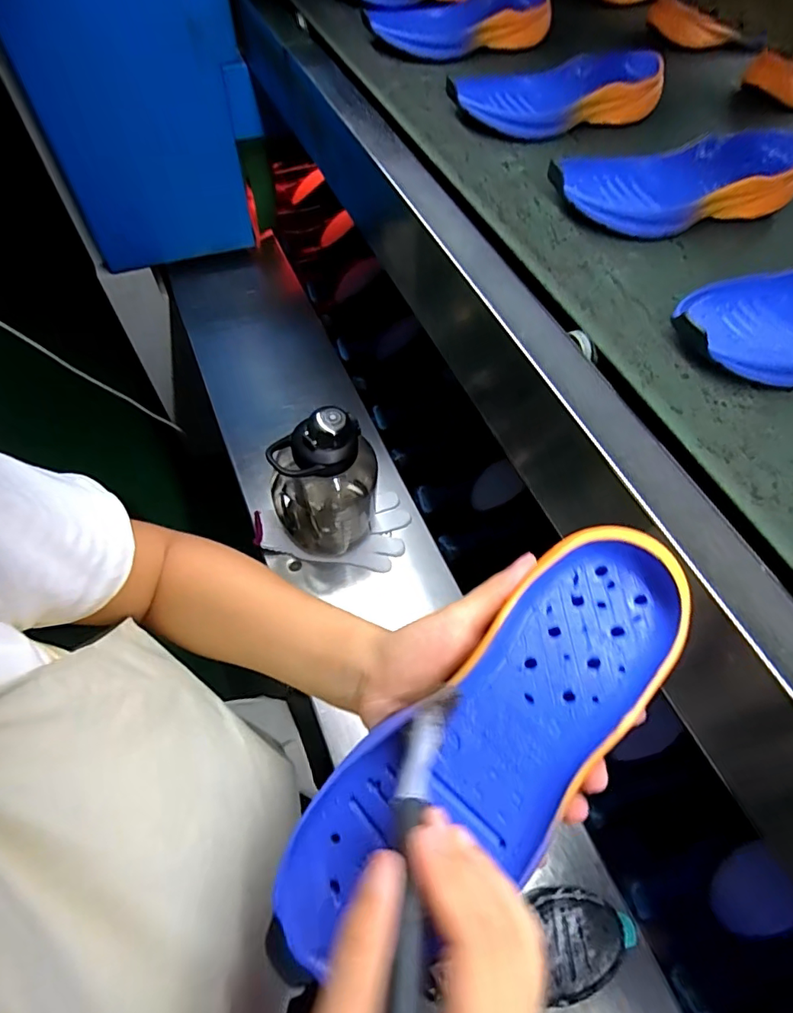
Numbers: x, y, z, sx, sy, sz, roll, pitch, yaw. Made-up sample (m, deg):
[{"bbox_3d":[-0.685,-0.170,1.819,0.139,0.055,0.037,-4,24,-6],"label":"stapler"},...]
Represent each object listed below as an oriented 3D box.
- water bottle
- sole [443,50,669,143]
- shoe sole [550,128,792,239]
[{"bbox_3d":[-0.091,-0.031,0.649,0.126,0.216,0.099,1,59,-3],"label":"water bottle"},{"bbox_3d":[0.177,-0.455,0.558,0.260,0.037,0.109,-26,64,-18],"label":"sole"},{"bbox_3d":[0.264,-0.299,0.469,0.256,0.038,0.090,-17,61,-14],"label":"shoe sole"}]

